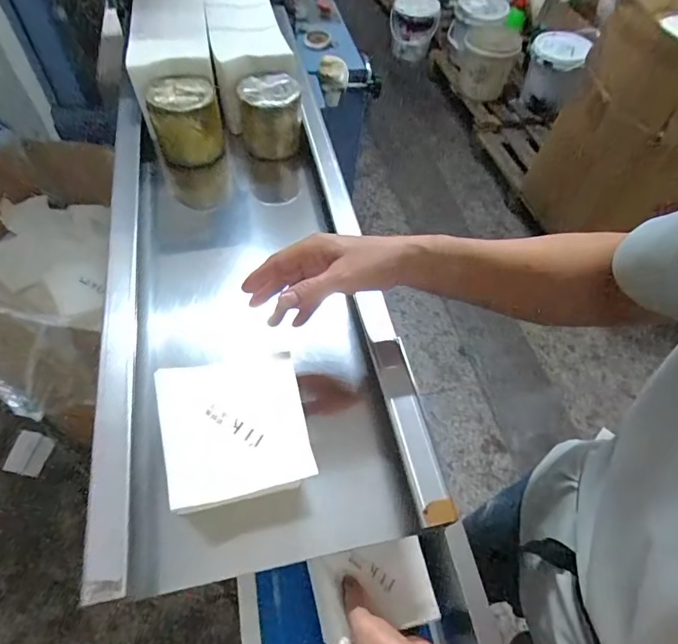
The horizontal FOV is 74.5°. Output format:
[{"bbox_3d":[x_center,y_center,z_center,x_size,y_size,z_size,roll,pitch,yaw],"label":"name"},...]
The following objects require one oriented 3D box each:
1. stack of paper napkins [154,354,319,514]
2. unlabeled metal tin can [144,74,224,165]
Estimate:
[{"bbox_3d":[-0.088,0.085,0.371,0.115,0.018,0.116,-12,59,-10],"label":"stack of paper napkins"},{"bbox_3d":[-0.229,-0.300,0.679,0.100,0.110,0.083,-14,59,-11],"label":"unlabeled metal tin can"}]

